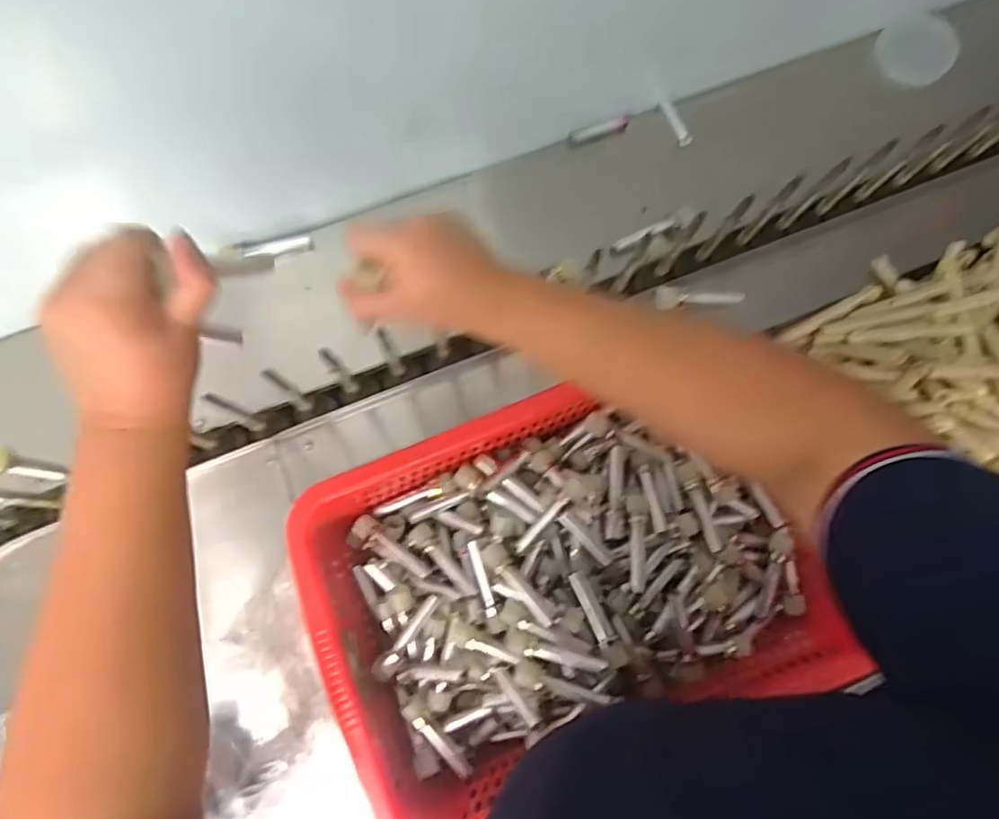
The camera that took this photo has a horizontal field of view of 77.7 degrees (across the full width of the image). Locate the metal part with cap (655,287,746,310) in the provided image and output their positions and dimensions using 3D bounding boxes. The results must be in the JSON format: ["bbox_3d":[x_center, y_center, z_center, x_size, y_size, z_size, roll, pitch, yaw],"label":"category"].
[{"bbox_3d":[0.216,-0.120,0.673,0.090,0.022,0.029,1,78,17],"label":"metal part with cap"}]

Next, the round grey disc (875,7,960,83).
[{"bbox_3d":[0.513,-0.445,0.756,0.087,0.018,0.094,-6,75,23],"label":"round grey disc"}]

